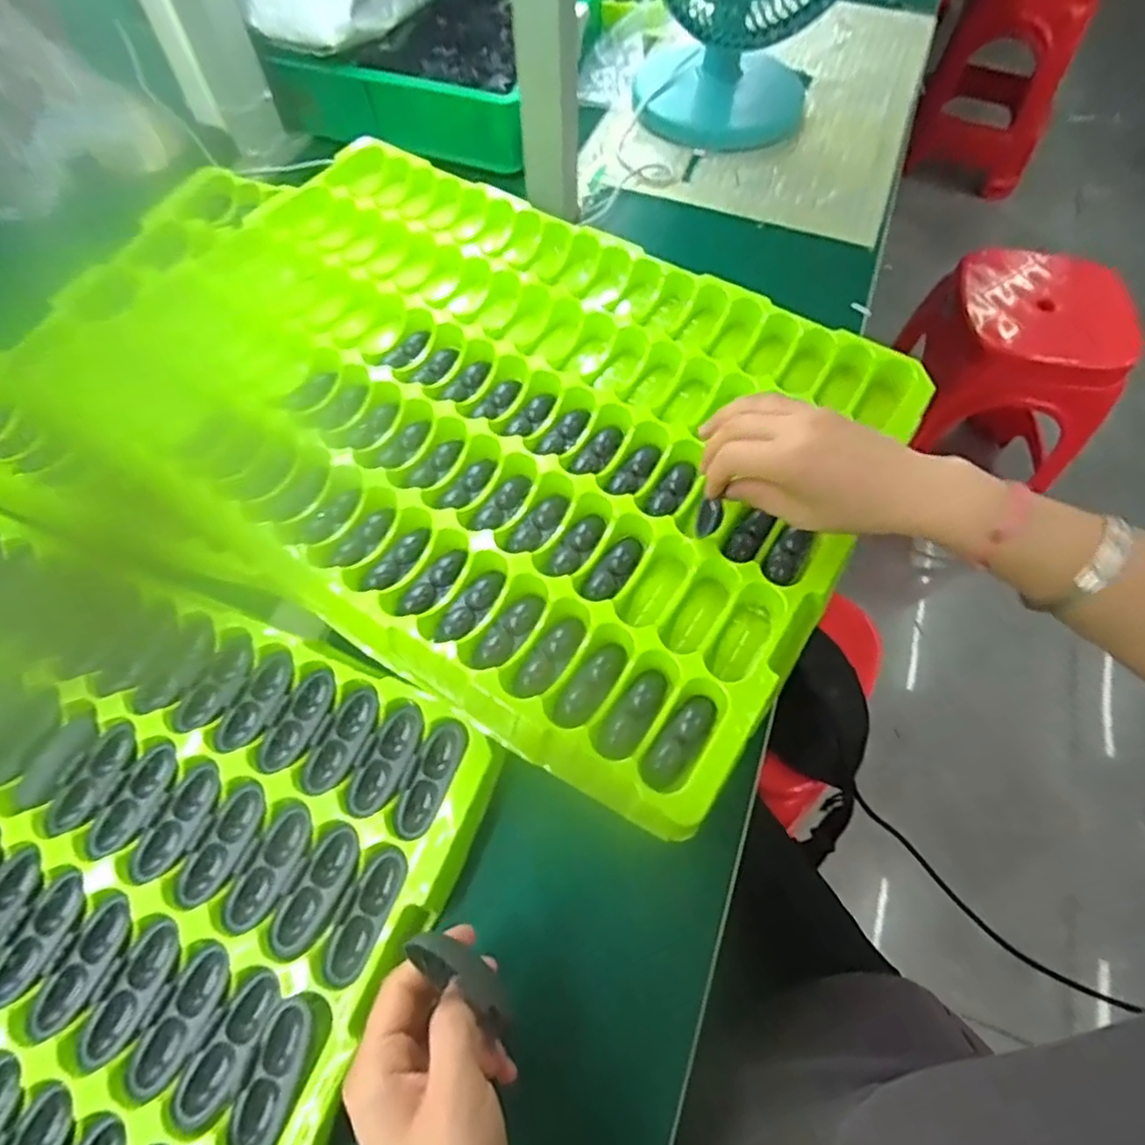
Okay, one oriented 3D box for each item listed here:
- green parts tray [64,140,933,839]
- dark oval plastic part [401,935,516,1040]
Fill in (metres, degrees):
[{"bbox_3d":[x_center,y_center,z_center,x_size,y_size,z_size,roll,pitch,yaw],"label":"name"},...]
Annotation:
[{"bbox_3d":[-0.066,-0.134,0.483,0.558,0.039,0.394,33,65,15],"label":"green parts tray"},{"bbox_3d":[-0.050,0.186,0.294,0.060,0.020,0.021,41,67,-1],"label":"dark oval plastic part"}]

